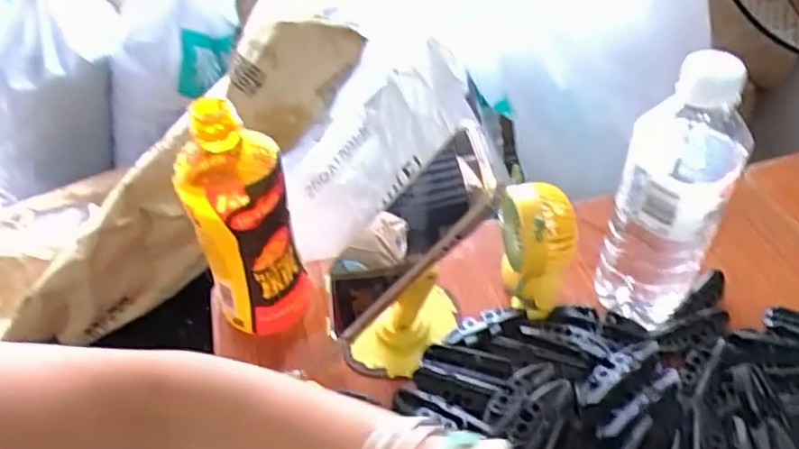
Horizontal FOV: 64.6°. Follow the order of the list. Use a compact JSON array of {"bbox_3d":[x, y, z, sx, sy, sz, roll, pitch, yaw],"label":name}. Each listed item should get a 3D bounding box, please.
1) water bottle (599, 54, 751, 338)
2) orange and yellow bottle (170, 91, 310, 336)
[{"bbox_3d":[0.183,-0.012,0.434,0.069,0.217,0.069,19,50,21],"label":"water bottle"},{"bbox_3d":[-0.112,-0.003,0.449,0.066,0.175,0.065,-22,48,-17],"label":"orange and yellow bottle"}]

